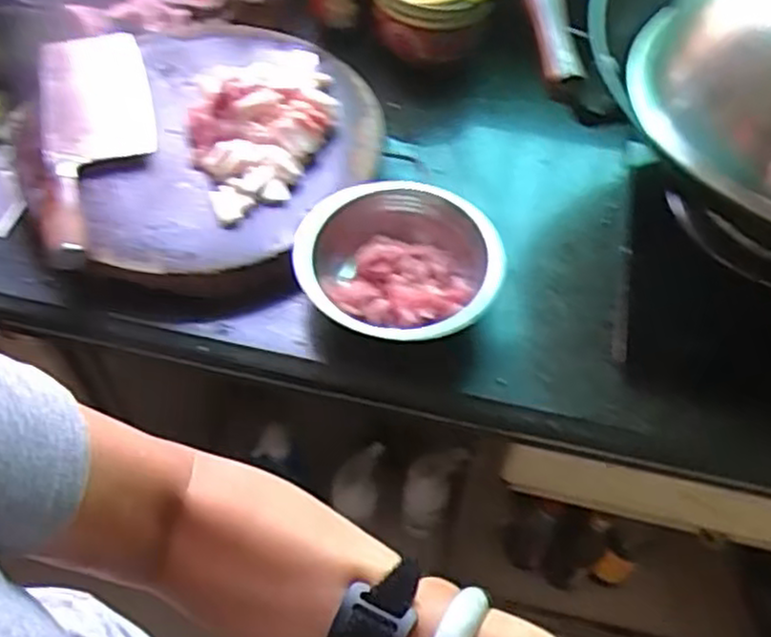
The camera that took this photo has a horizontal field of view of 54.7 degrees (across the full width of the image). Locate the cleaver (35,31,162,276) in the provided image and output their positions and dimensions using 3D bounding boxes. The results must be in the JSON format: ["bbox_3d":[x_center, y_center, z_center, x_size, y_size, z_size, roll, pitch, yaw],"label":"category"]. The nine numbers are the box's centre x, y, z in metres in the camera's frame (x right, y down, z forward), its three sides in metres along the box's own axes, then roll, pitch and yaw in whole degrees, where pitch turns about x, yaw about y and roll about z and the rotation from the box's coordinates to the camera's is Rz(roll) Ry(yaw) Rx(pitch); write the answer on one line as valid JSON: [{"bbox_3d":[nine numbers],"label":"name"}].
[{"bbox_3d":[-0.277,-0.174,0.712,0.106,0.040,0.312,-10,57,-8],"label":"cleaver"}]

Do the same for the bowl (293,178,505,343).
[{"bbox_3d":[0.011,-0.046,0.651,0.161,0.063,0.165,1,56,-1],"label":"bowl"}]

